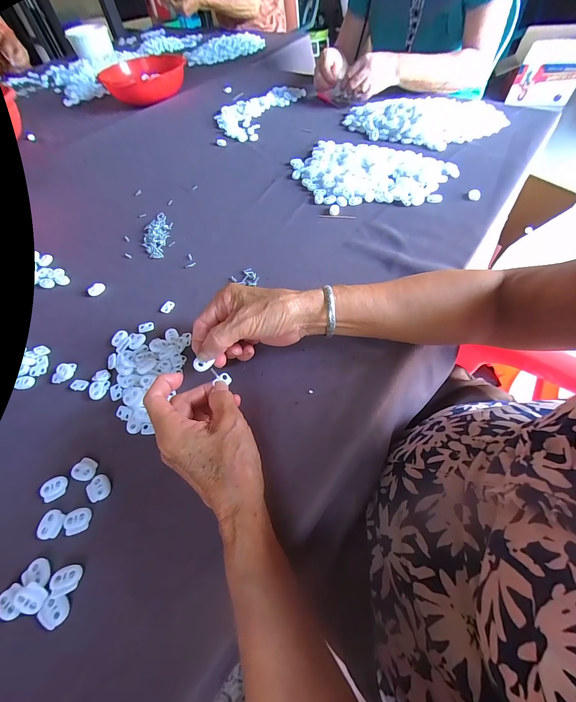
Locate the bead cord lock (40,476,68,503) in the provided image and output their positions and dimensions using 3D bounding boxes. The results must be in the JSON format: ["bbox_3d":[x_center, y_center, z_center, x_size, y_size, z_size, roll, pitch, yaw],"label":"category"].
[{"bbox_3d":[-0.219,0.129,0.273,0.022,0.004,0.020,-25,59,-12],"label":"bead cord lock"}]

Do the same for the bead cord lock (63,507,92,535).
[{"bbox_3d":[-0.187,0.149,0.257,0.021,0.004,0.020,-15,58,-6],"label":"bead cord lock"}]

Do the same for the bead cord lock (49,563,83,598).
[{"bbox_3d":[-0.179,0.184,0.235,0.022,0.004,0.019,-13,58,-4],"label":"bead cord lock"}]

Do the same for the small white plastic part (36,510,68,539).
[{"bbox_3d":[-0.209,0.152,0.256,0.021,0.004,0.022,4,58,7],"label":"small white plastic part"}]

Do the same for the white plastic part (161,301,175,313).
[{"bbox_3d":[-0.161,-0.059,0.389,0.013,0.004,0.019,32,65,22],"label":"white plastic part"}]

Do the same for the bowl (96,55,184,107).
[{"bbox_3d":[-0.400,-0.767,0.829,0.217,0.062,0.217,-13,58,-4],"label":"bowl"}]

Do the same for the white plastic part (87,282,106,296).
[{"bbox_3d":[-0.272,-0.088,0.415,0.016,0.008,0.022,36,67,23],"label":"white plastic part"}]

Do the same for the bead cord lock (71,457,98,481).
[{"bbox_3d":[-0.196,0.114,0.281,0.022,0.004,0.019,16,60,13],"label":"bead cord lock"}]

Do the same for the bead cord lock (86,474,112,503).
[{"bbox_3d":[-0.176,0.128,0.272,0.019,0.004,0.022,-39,63,-19],"label":"bead cord lock"}]

